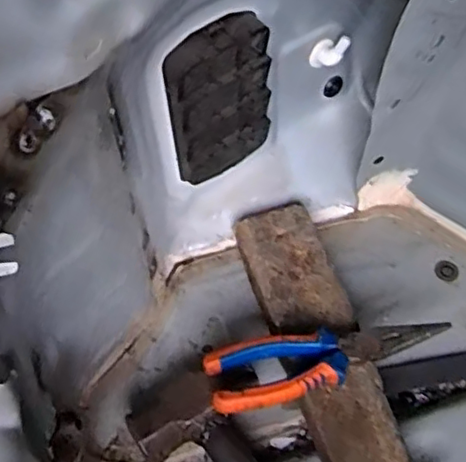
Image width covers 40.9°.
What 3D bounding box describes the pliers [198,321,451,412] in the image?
[{"bbox_3d":[0.074,0.098,0.497,0.189,0.026,0.053,-15,56,-8],"label":"pliers"}]

